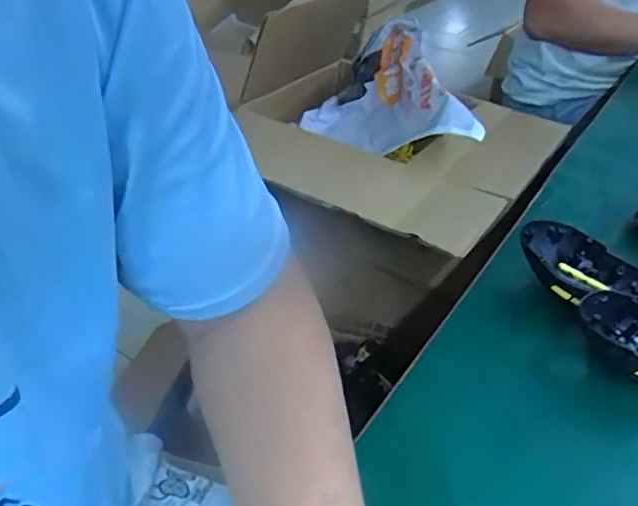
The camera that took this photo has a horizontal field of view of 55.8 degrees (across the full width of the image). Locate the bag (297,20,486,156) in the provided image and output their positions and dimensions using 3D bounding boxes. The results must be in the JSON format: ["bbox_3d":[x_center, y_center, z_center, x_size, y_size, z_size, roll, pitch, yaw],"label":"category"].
[{"bbox_3d":[0.176,-0.260,1.032,0.334,0.158,0.244,31,45,33],"label":"bag"}]

